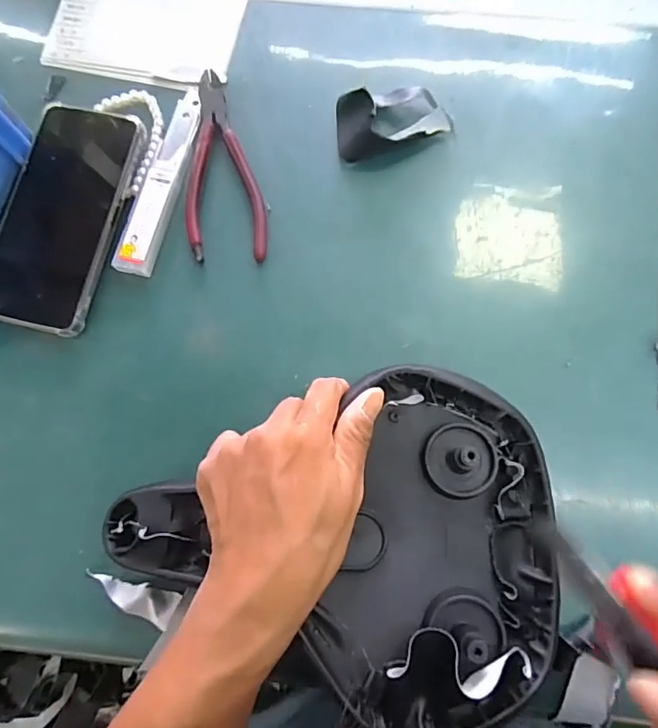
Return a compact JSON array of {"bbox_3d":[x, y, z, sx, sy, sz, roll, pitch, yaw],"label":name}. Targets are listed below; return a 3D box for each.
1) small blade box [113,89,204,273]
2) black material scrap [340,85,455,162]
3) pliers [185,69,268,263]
[{"bbox_3d":[-0.120,-0.137,0.363,0.028,0.014,0.153,12,77,3],"label":"small blade box"},{"bbox_3d":[0.046,-0.183,0.365,0.083,0.029,0.053,-17,78,-4],"label":"black material scrap"},{"bbox_3d":[-0.074,-0.147,0.368,0.057,0.009,0.151,0,77,0],"label":"pliers"}]

